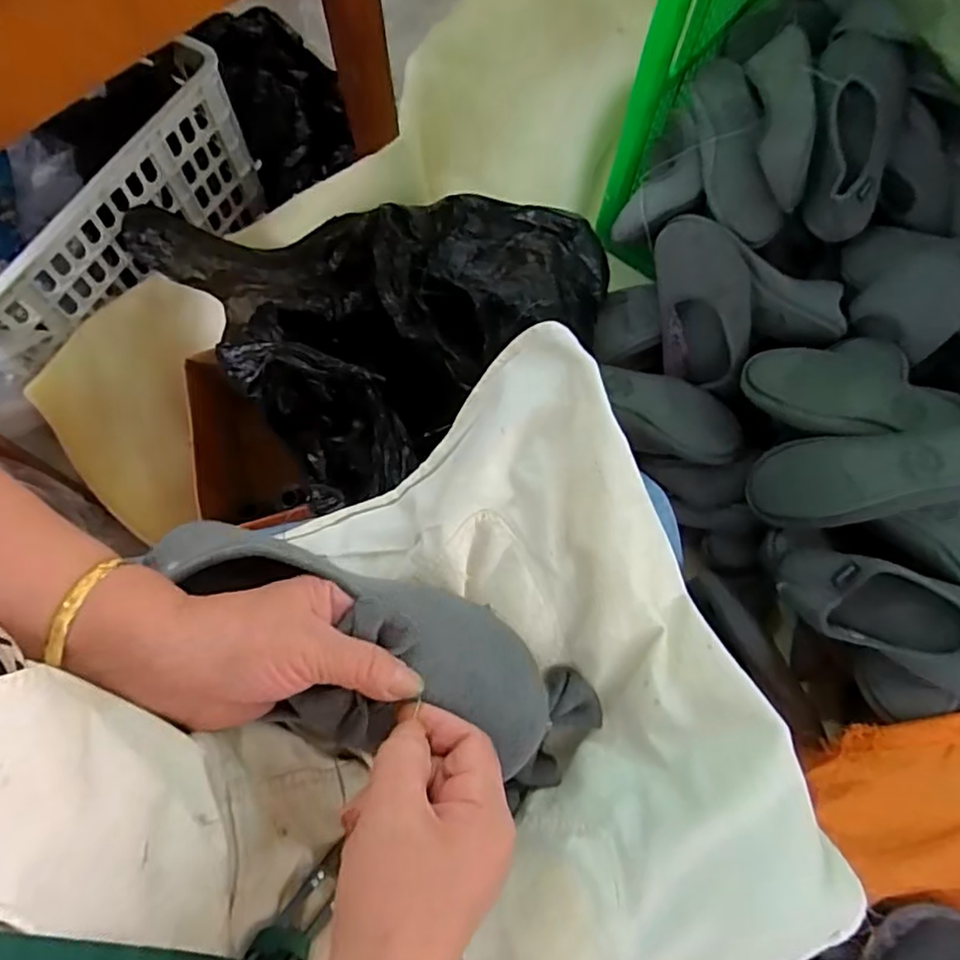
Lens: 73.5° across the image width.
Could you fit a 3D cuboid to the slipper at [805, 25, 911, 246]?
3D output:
[{"bbox_3d":[0.419,-0.394,0.725,0.102,0.059,0.237,18,72,4],"label":"slipper"}]

